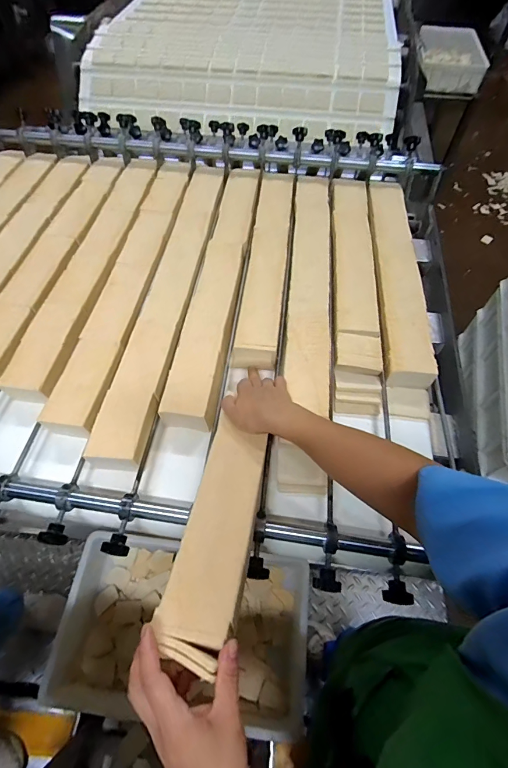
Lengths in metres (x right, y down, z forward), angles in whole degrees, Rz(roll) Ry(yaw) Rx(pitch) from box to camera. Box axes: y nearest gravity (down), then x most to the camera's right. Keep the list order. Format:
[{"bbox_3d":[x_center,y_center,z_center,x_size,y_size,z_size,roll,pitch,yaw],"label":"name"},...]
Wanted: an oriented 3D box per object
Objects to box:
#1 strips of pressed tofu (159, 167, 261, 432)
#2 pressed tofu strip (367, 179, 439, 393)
[{"bbox_3d":[-0.060,-0.225,0.734,0.088,0.040,0.662,7,59,5],"label":"strips of pressed tofu"},{"bbox_3d":[0.289,-0.234,0.744,0.080,0.058,0.536,4,59,3],"label":"pressed tofu strip"}]

